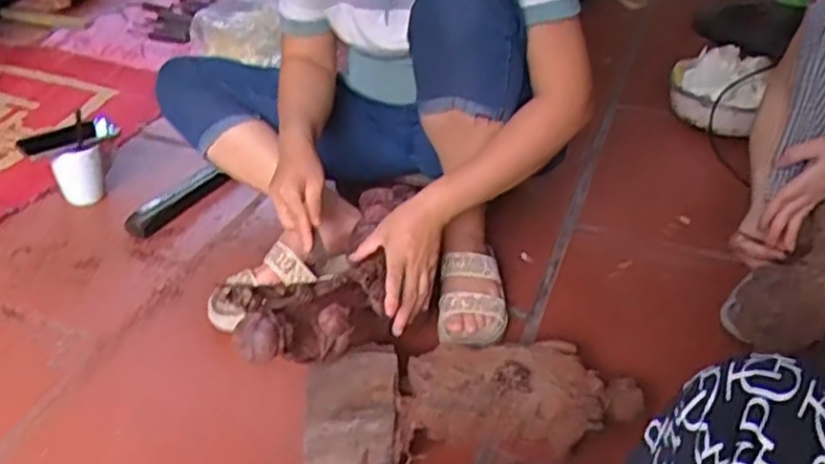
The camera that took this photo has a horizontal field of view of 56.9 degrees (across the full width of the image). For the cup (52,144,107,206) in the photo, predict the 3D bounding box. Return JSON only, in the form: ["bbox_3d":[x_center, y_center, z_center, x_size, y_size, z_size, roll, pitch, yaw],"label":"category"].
[{"bbox_3d":[-0.550,-0.102,1.257,0.070,0.117,0.063,-6,34,-12],"label":"cup"}]

